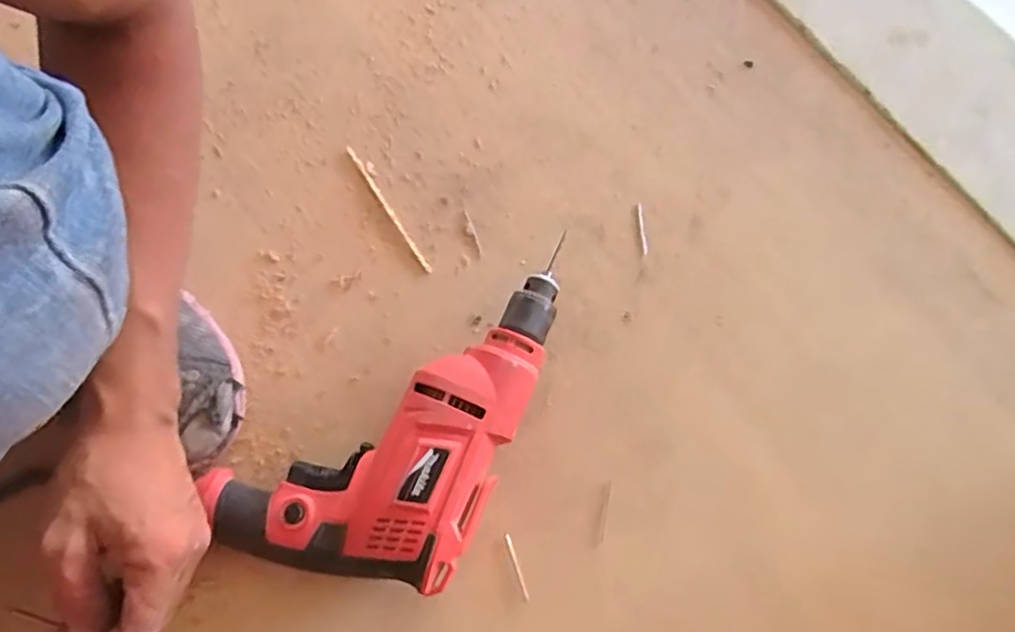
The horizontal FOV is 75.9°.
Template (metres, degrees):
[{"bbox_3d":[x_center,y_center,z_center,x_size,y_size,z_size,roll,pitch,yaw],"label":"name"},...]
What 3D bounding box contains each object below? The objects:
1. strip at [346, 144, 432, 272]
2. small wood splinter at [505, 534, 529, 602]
[{"bbox_3d":[-0.092,-0.084,0.501,0.005,0.004,0.124,-32,75,-9],"label":"strip"},{"bbox_3d":[0.006,0.163,0.422,0.004,0.004,0.042,-18,73,-5],"label":"small wood splinter"}]

